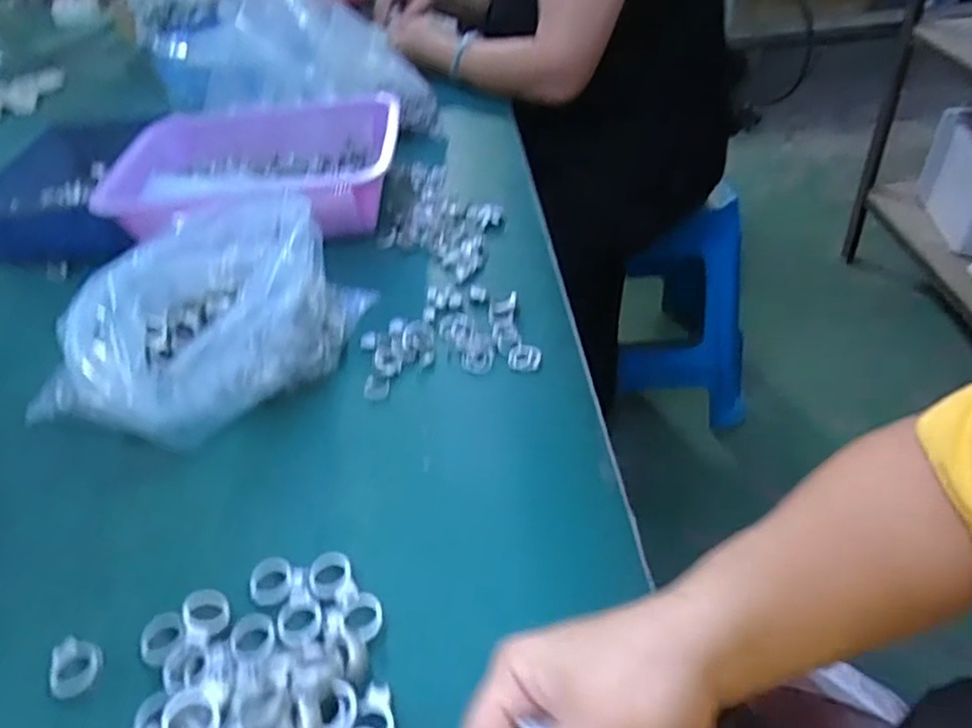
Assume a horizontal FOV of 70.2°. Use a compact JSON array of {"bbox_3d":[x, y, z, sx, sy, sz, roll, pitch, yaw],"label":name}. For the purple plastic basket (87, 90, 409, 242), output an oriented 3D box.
[{"bbox_3d":[-0.241,-0.215,0.765,0.287,0.069,0.224,-4,42,3],"label":"purple plastic basket"}]

